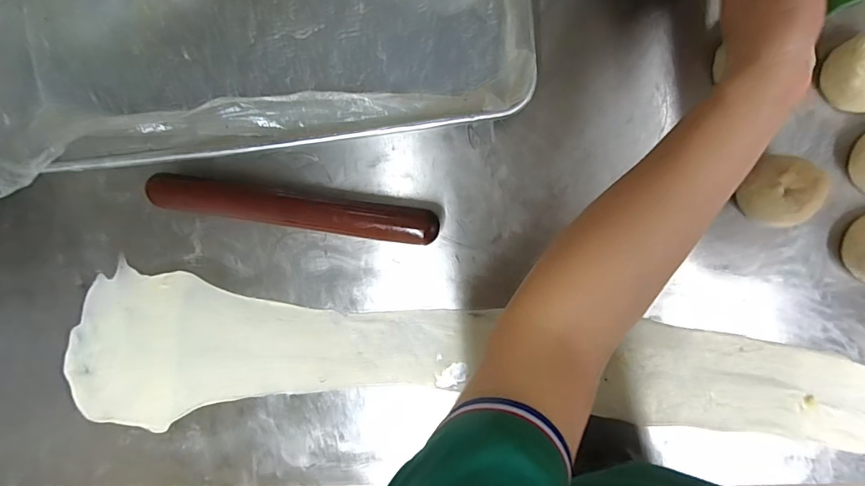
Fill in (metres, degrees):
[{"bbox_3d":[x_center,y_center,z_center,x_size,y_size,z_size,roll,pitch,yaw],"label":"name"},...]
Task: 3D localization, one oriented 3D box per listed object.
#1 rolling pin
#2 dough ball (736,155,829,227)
[{"bbox_3d":[-0.153,-0.038,0.468,0.314,0.037,0.038,8,97,6],"label":"rolling pin"},{"bbox_3d":[0.328,-0.047,0.408,0.054,0.053,0.059,1,96,7],"label":"dough ball"}]

